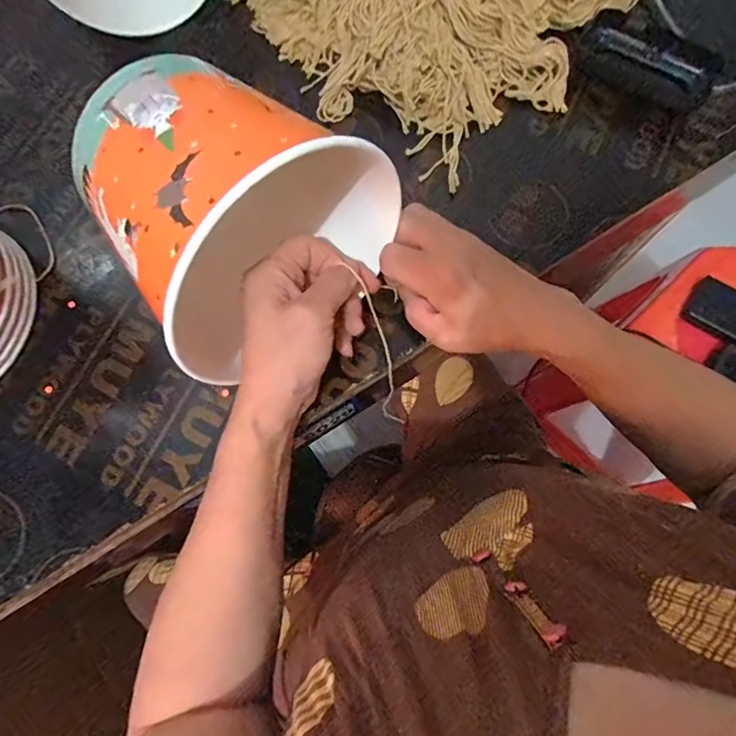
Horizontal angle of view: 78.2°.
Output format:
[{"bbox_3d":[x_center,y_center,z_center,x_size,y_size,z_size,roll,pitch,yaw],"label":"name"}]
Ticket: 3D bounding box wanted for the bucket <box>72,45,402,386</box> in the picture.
[{"bbox_3d":[-0.084,-0.106,0.270,0.159,0.127,0.135,-37,81,-5],"label":"bucket"}]

